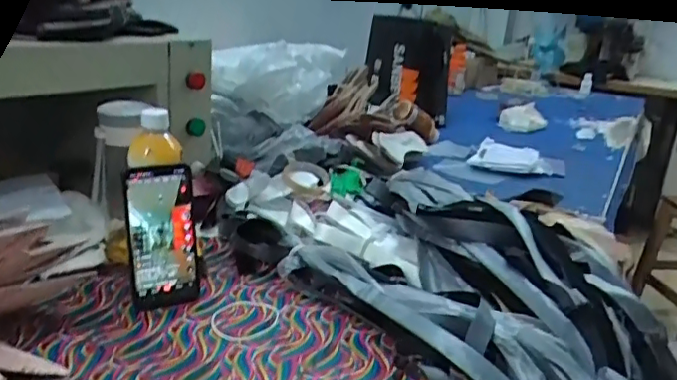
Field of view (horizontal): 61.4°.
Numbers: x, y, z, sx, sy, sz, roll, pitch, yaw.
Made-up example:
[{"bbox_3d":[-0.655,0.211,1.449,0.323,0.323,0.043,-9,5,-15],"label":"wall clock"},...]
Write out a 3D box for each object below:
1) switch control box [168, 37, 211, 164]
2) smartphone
[{"bbox_3d":[-0.234,-0.142,0.904,0.062,0.187,0.075,0,20,-12],"label":"switch control box"},{"bbox_3d":[-0.203,0.054,0.659,0.076,0.162,0.009,-8,12,-28],"label":"smartphone"}]

